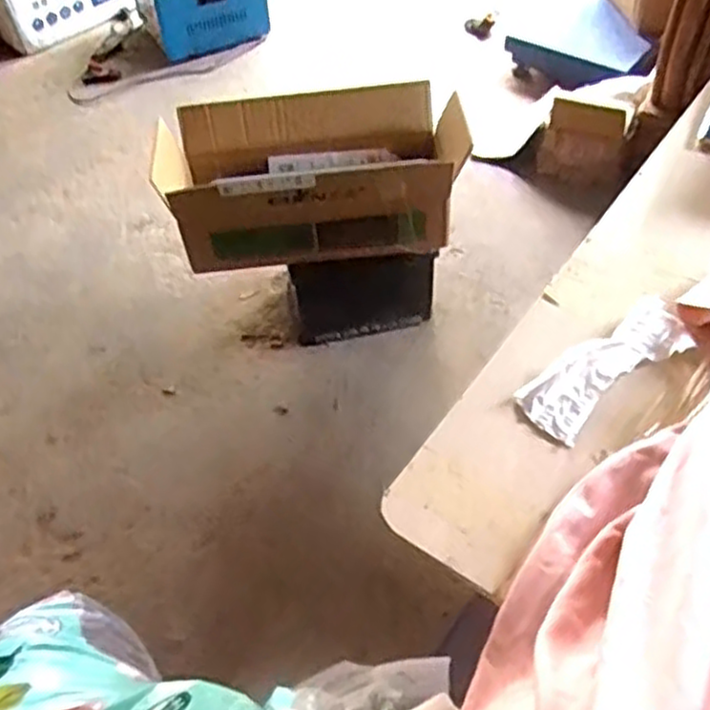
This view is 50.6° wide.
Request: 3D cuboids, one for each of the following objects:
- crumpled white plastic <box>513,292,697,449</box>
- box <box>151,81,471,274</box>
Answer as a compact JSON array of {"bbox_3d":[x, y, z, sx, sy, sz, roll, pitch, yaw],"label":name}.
[{"bbox_3d":[0.219,0.008,0.645,0.173,0.021,0.059,-33,56,-21],"label":"crumpled white plastic"},{"bbox_3d":[-0.062,-0.261,1.099,0.418,0.170,0.193,-7,51,-2],"label":"box"}]

